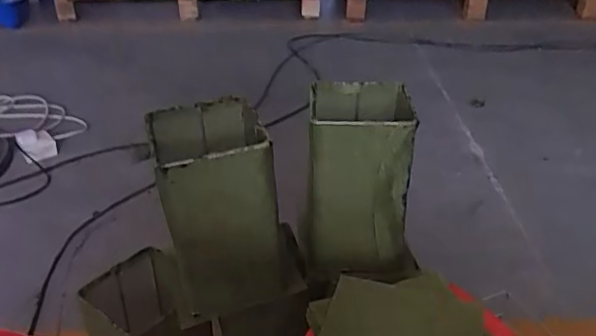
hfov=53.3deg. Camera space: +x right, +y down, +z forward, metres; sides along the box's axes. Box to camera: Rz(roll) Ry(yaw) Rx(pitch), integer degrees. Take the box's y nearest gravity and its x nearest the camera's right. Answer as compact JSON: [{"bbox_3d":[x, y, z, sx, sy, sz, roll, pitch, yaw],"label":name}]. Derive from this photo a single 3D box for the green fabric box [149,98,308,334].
[{"bbox_3d":[-0.108,0.048,0.842,0.164,0.250,0.187,-10,33,-14],"label":"green fabric box"}]

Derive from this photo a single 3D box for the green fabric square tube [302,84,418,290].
[{"bbox_3d":[0.091,0.024,0.898,0.154,0.262,0.175,2,32,5],"label":"green fabric square tube"}]

